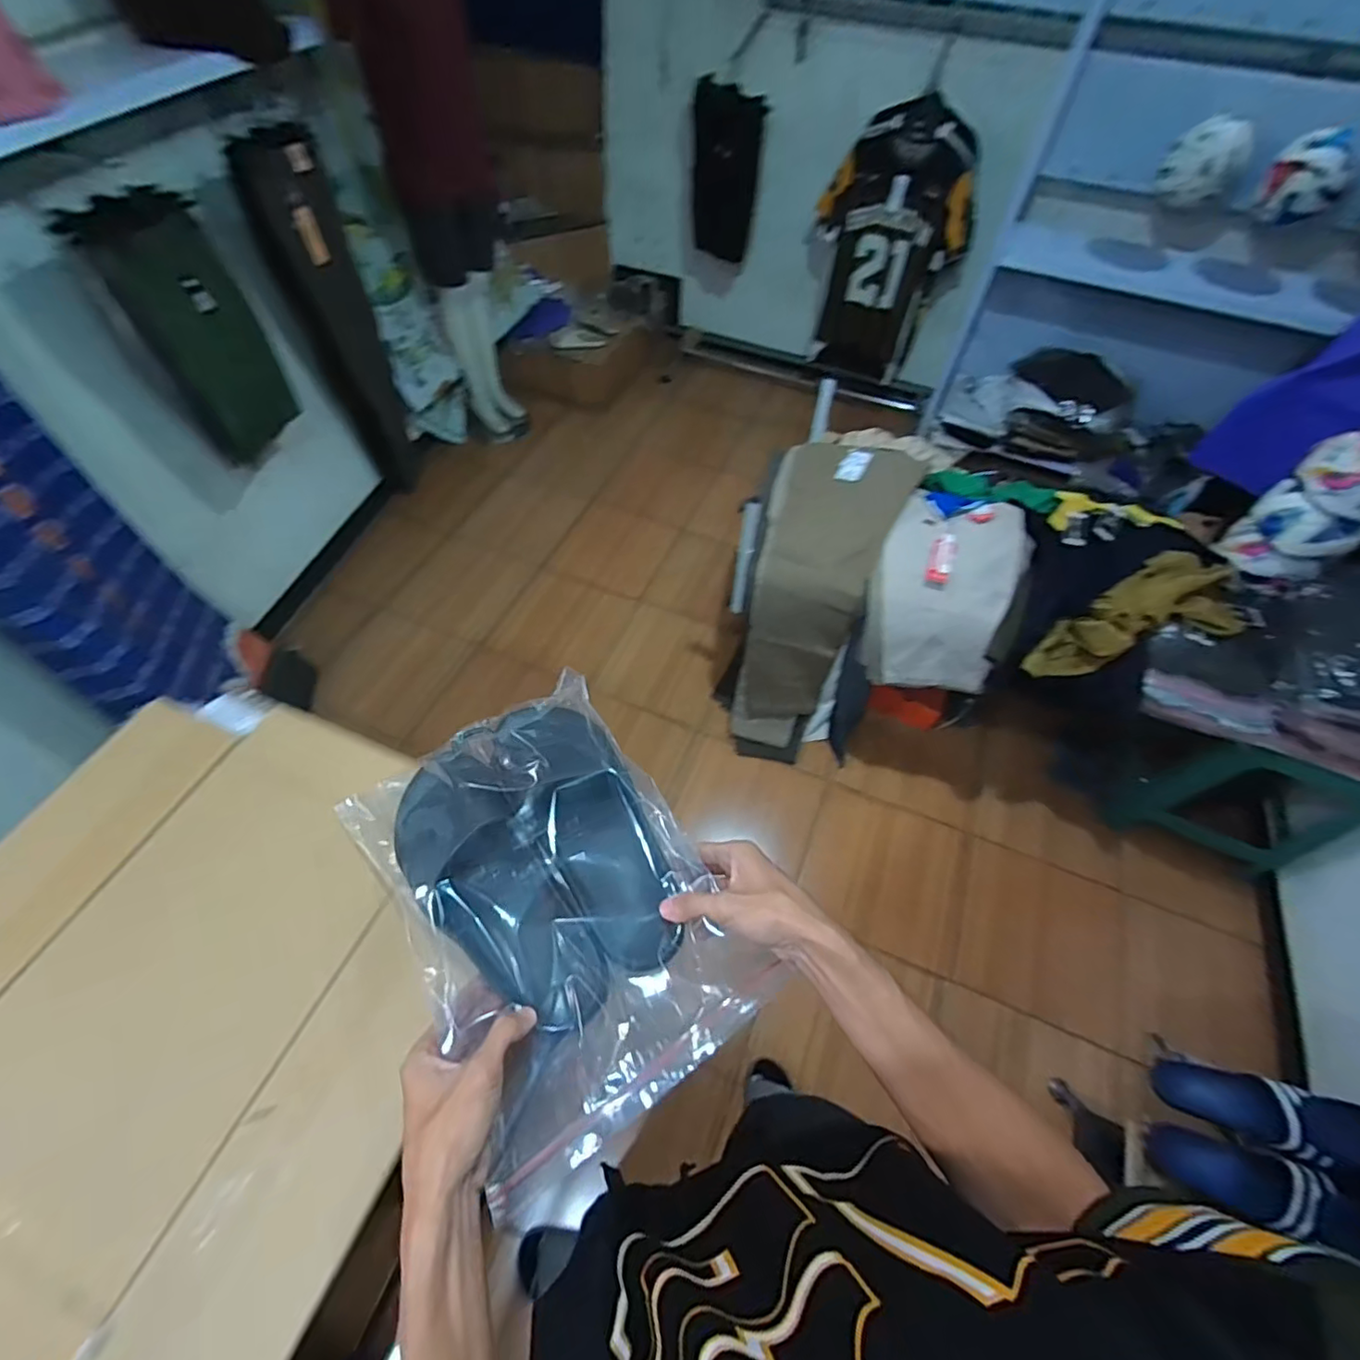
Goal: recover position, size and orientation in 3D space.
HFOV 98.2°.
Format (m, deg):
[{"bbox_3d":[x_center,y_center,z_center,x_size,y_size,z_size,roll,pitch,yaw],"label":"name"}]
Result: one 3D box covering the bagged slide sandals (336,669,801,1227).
[{"bbox_3d":[-0.114,0.170,0.507,0.243,0.075,0.357,-29,62,-21],"label":"bagged slide sandals"}]

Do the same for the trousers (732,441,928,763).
[{"bbox_3d":[0.333,-0.188,1.599,0.325,0.890,0.272,17,16,9],"label":"trousers"}]

